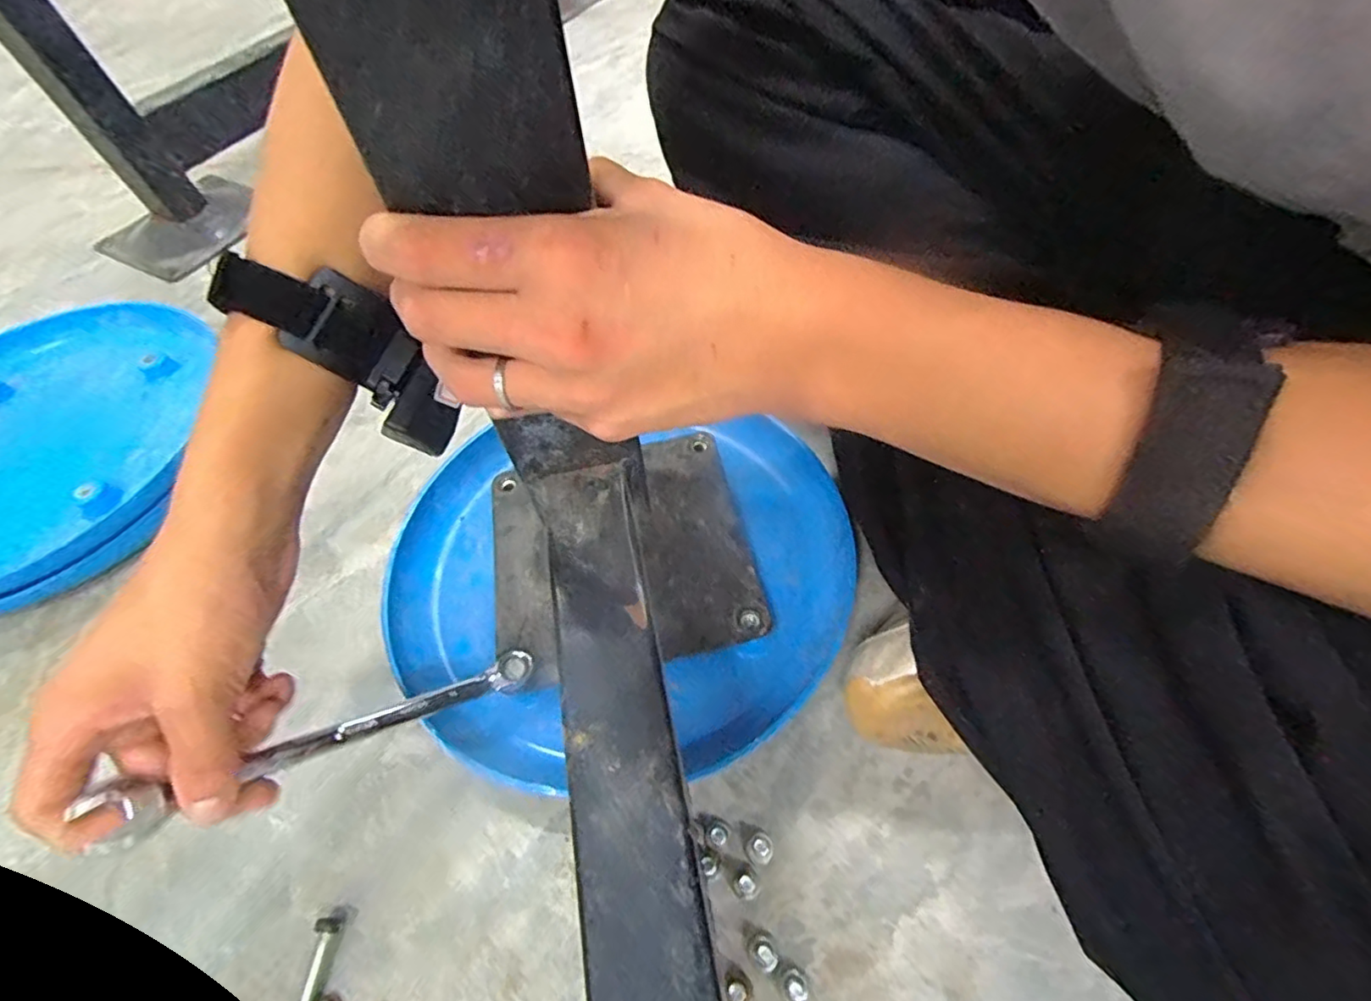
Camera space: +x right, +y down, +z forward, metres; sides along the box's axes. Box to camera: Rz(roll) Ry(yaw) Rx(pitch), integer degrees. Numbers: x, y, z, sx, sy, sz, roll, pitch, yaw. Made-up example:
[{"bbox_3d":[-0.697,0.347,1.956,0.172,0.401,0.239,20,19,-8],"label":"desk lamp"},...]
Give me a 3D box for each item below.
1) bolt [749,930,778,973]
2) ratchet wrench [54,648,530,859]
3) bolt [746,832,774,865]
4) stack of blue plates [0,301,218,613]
[{"bbox_3d":[0.037,0.214,0.282,0.014,0.013,0.014,-2,57,3],"label":"bolt"},{"bbox_3d":[-0.156,0.106,0.282,0.177,0.017,0.026,-10,48,-45],"label":"ratchet wrench"},{"bbox_3d":[0.038,0.177,0.304,0.013,0.020,0.014,-2,57,3],"label":"bolt"},{"bbox_3d":[-0.535,-0.039,0.482,0.265,0.047,0.292,-12,57,-3],"label":"stack of blue plates"}]

